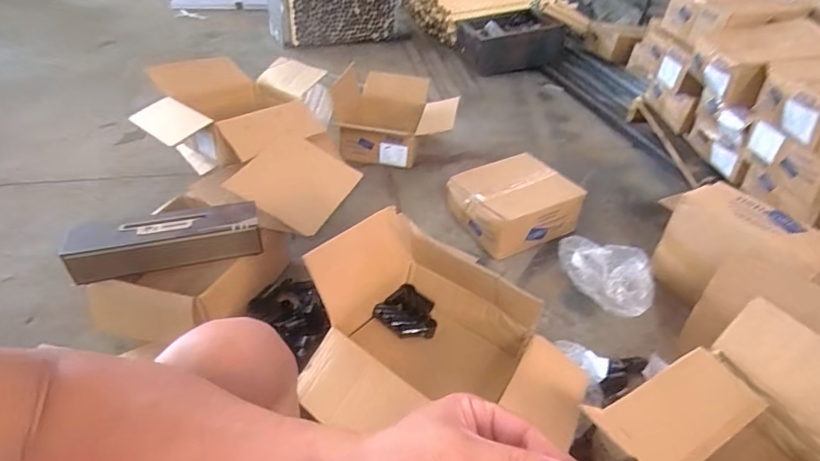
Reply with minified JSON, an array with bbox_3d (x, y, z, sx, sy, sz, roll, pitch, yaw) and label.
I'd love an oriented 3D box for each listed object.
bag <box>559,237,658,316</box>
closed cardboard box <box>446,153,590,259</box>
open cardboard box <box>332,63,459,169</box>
[{"bbox_3d":[0.498,0.098,1.137,0.161,0.092,0.276,-20,43,-27],"label":"bag"},{"bbox_3d":[0.305,-0.078,1.336,0.330,0.152,0.279,-14,41,-20],"label":"closed cardboard box"},{"bbox_3d":[-0.058,-0.416,1.639,0.440,0.217,0.387,6,38,4],"label":"open cardboard box"}]

